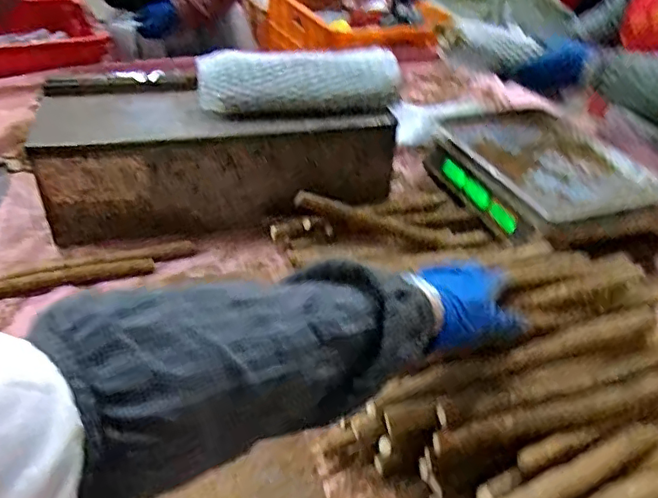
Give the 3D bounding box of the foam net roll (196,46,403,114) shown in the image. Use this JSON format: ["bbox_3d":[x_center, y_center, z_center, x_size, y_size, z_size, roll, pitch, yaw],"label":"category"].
[{"bbox_3d":[-0.041,-0.250,0.834,0.290,0.078,0.062,-9,38,-16],"label":"foam net roll"}]

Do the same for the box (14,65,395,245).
[{"bbox_3d":[-0.172,-0.141,0.893,0.509,0.185,0.236,-6,38,-13],"label":"box"}]

